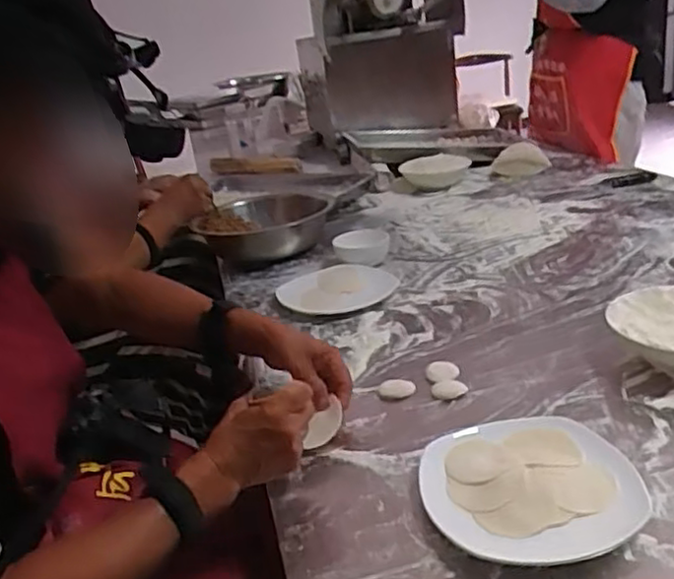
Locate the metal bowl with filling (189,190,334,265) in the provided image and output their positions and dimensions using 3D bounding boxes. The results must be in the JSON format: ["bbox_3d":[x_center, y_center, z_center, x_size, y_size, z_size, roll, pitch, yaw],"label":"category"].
[{"bbox_3d":[-0.142,-0.132,1.426,0.259,0.076,0.286,-4,22,9],"label":"metal bowl with filling"}]

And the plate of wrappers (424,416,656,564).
[{"bbox_3d":[0.174,0.176,0.615,0.183,0.021,0.178,-7,22,3],"label":"plate of wrappers"}]

